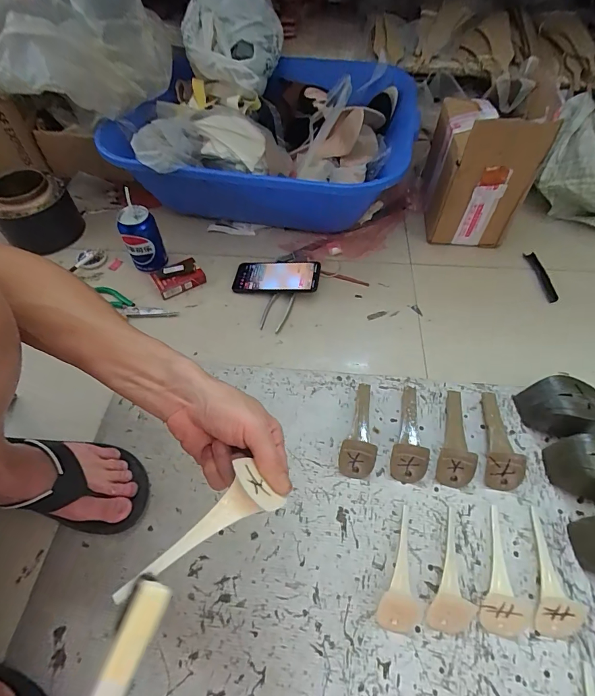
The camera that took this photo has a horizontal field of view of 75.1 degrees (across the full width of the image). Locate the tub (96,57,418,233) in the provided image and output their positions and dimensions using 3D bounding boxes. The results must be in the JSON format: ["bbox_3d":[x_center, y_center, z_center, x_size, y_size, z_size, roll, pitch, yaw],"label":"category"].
[{"bbox_3d":[-0.050,-0.464,0.860,0.561,0.207,0.540,-1,54,1],"label":"tub"}]

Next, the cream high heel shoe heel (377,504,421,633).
[{"bbox_3d":[0.120,0.252,0.453,0.047,0.036,0.132,7,55,6],"label":"cream high heel shoe heel"}]

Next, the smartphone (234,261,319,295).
[{"bbox_3d":[-0.041,-0.135,0.731,0.161,0.014,0.076,1,55,12],"label":"smartphone"}]

